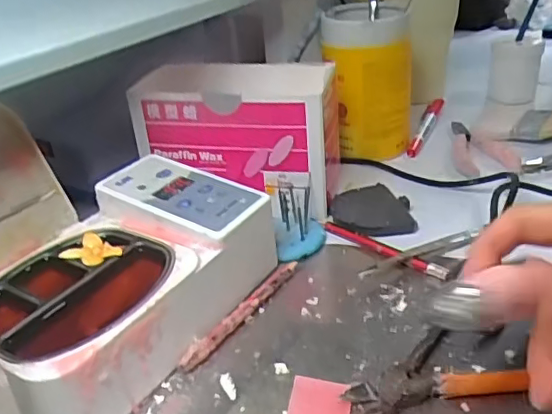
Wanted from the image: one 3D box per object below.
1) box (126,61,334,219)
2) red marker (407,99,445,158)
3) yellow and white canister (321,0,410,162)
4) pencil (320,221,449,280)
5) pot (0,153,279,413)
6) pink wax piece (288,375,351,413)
[{"bbox_3d":[-0.028,-0.059,0.483,0.158,0.104,0.089,4,31,16],"label":"box"},{"bbox_3d":[0.159,-0.086,0.599,0.018,0.012,0.145,8,32,22],"label":"red marker"},{"bbox_3d":[0.089,-0.119,0.545,0.081,0.130,0.076,0,30,10],"label":"yellow and white canister"},{"bbox_3d":[0.073,0.029,0.411,0.109,0.005,0.012,22,39,39],"label":"pencil"},{"bbox_3d":[-0.089,0.046,0.347,0.114,0.067,0.189,14,35,31],"label":"pot"},{"bbox_3d":[0.022,0.103,0.289,0.031,0.008,0.045,1,30,10],"label":"pink wax piece"}]

